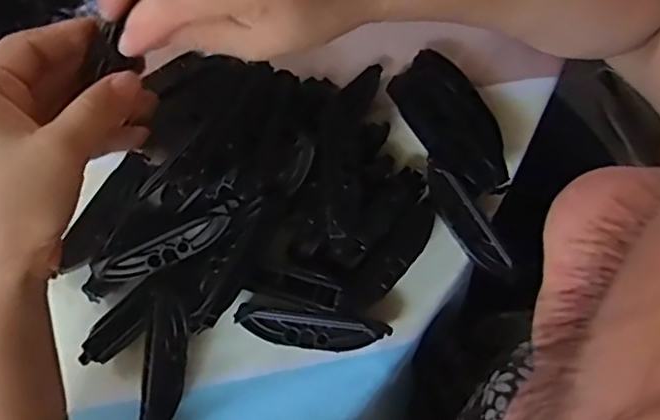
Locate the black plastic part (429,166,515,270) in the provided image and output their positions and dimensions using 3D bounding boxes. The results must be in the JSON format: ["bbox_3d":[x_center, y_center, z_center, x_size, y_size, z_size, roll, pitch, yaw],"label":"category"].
[{"bbox_3d":[0.073,0.005,0.342,0.017,0.006,0.067,-34,79,-7],"label":"black plastic part"}]

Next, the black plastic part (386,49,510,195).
[{"bbox_3d":[0.072,-0.050,0.350,0.038,0.023,0.088,-32,79,-7],"label":"black plastic part"}]

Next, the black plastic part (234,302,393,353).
[{"bbox_3d":[-0.010,0.063,0.331,0.079,0.012,0.018,8,77,2],"label":"black plastic part"}]

